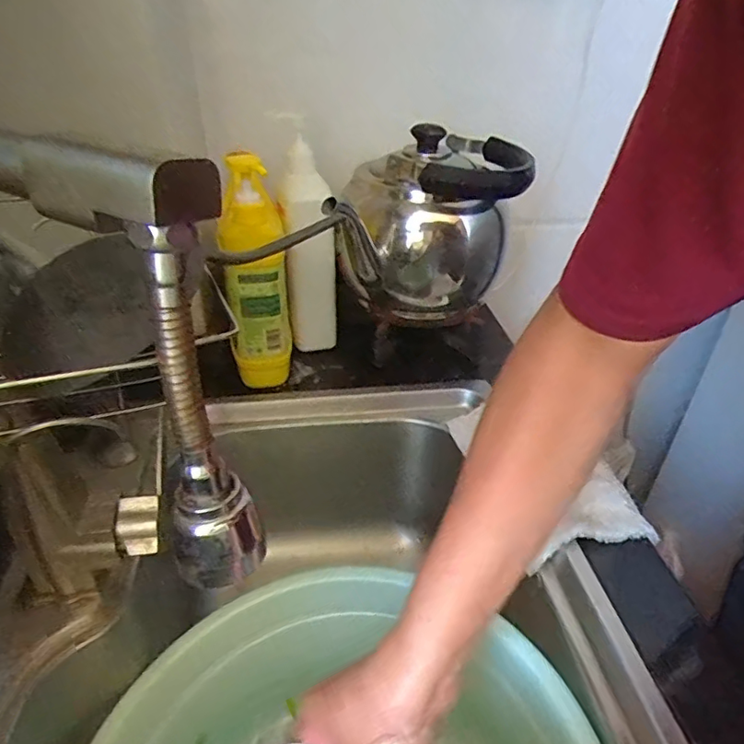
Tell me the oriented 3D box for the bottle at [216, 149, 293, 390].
[{"bbox_3d":[-0.117,-0.085,0.573,0.062,0.256,0.054,-4,34,-9],"label":"bottle"}]

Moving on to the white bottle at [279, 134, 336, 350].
[{"bbox_3d":[-0.073,-0.128,0.653,0.059,0.231,0.056,-4,34,-9],"label":"white bottle"}]

